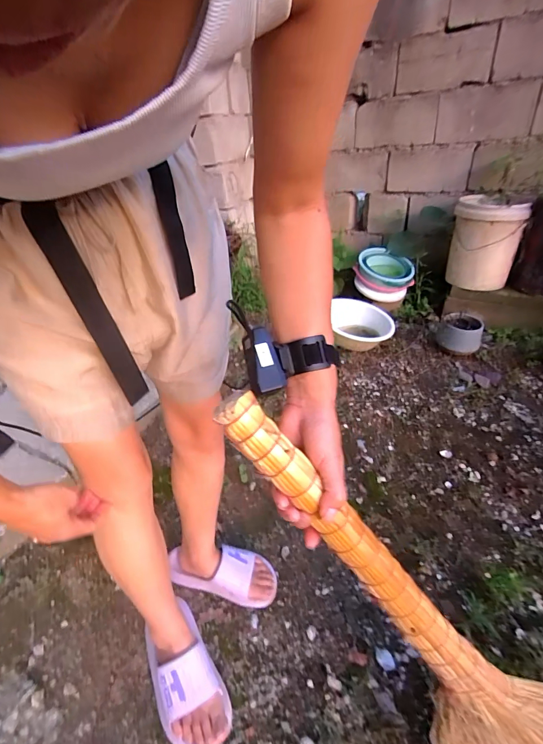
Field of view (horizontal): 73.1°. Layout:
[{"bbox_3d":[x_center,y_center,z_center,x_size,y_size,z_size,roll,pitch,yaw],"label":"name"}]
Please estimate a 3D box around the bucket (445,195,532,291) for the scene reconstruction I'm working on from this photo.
[{"bbox_3d":[0.902,-0.545,1.566,0.270,0.343,0.226,15,38,27],"label":"bucket"}]

